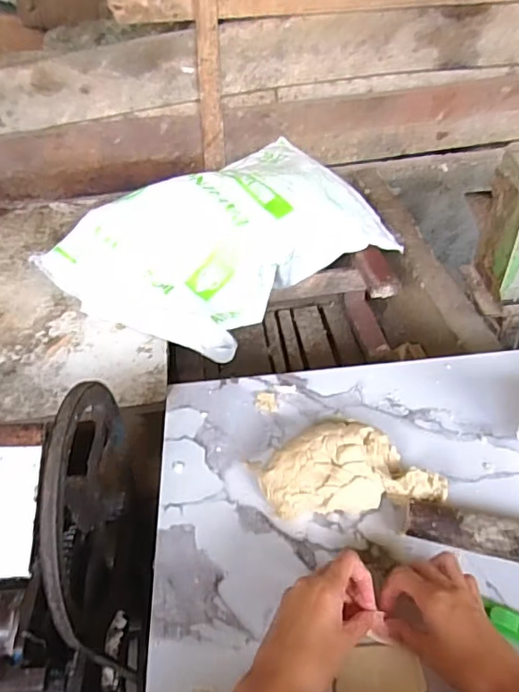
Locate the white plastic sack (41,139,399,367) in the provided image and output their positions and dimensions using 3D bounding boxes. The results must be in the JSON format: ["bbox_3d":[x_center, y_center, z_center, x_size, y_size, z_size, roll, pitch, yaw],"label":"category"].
[{"bbox_3d":[-0.053,-0.215,1.145,0.419,0.205,0.633,33,54,31],"label":"white plastic sack"}]

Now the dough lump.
[{"bbox_3d":[0.091,0.125,0.560,0.170,0.059,0.084,-5,44,-3],"label":"dough lump"}]

